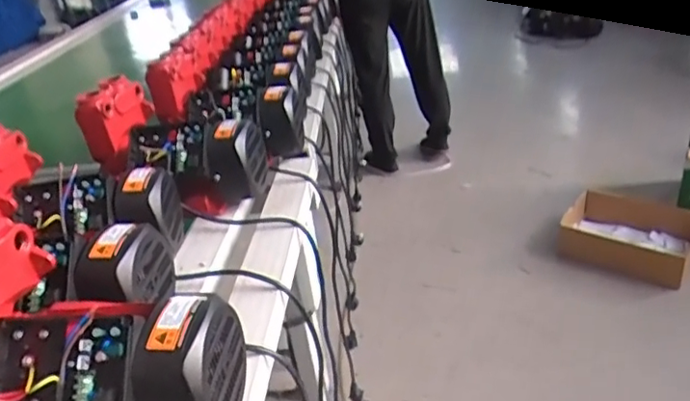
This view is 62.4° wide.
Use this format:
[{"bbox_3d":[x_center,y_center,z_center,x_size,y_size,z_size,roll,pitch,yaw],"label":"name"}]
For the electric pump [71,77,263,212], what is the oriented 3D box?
[{"bbox_3d":[-0.257,-0.081,0.882,0.232,0.205,0.159,0,30,13],"label":"electric pump"}]

